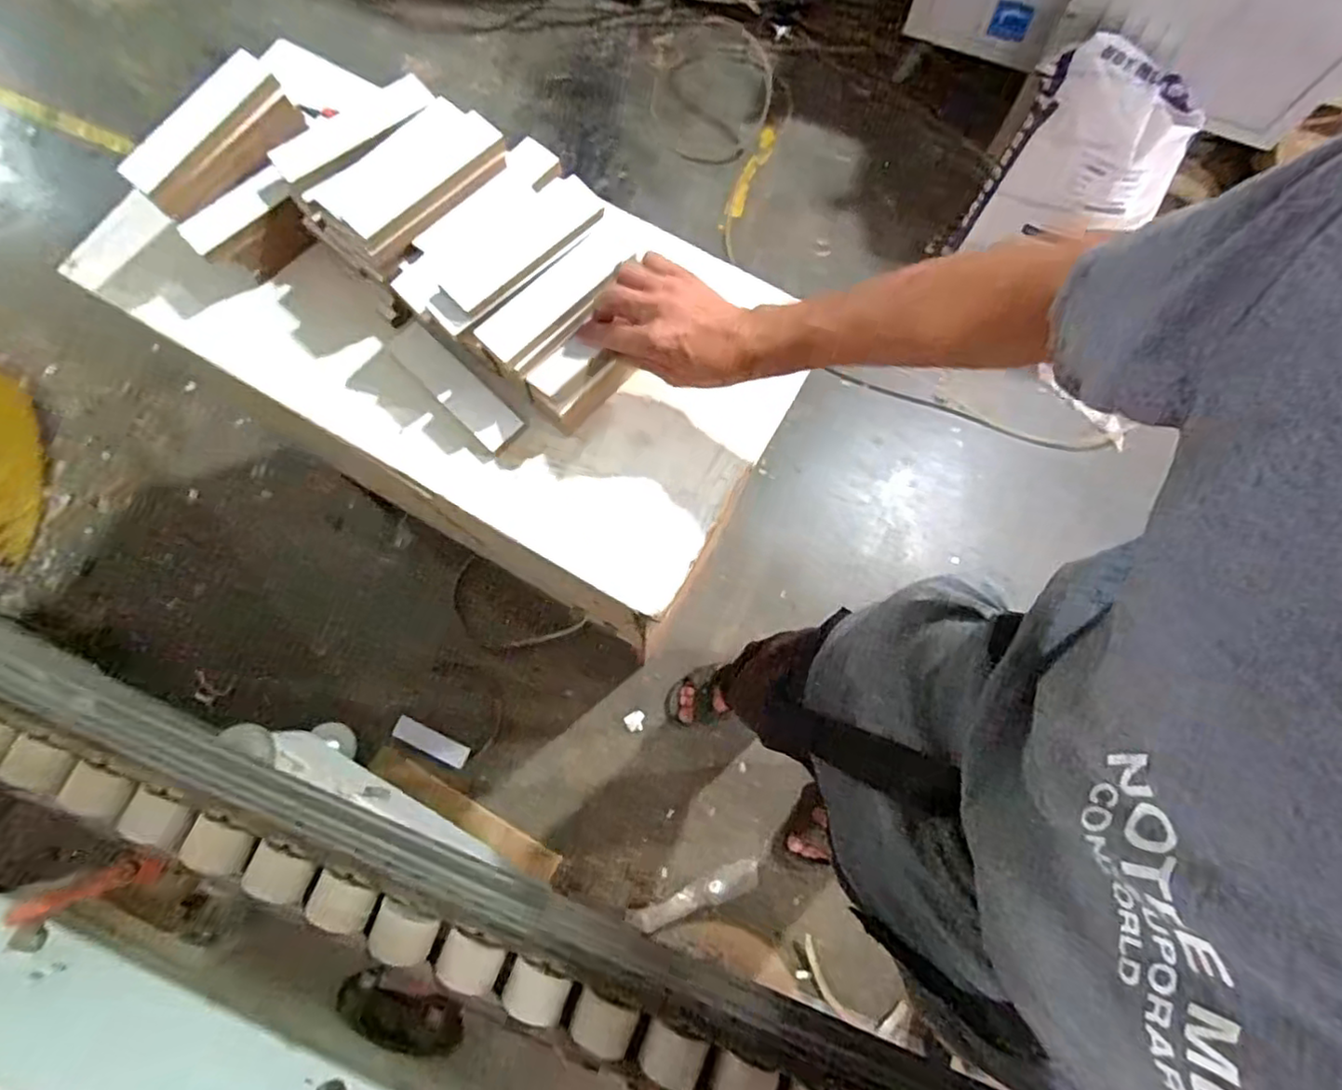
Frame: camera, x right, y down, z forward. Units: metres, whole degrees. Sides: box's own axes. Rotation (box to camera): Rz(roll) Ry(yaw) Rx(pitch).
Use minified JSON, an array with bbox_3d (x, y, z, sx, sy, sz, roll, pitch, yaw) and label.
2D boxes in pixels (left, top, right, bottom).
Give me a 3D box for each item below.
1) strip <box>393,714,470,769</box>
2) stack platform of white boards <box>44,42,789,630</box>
[{"bbox_3d":[-0.443,0.364,1.229,0.142,0.012,0.040,28,70,-3],"label":"strip"},{"bbox_3d":[-0.217,-0.218,0.595,0.655,0.123,0.318,36,75,9],"label":"stack platform of white boards"}]

